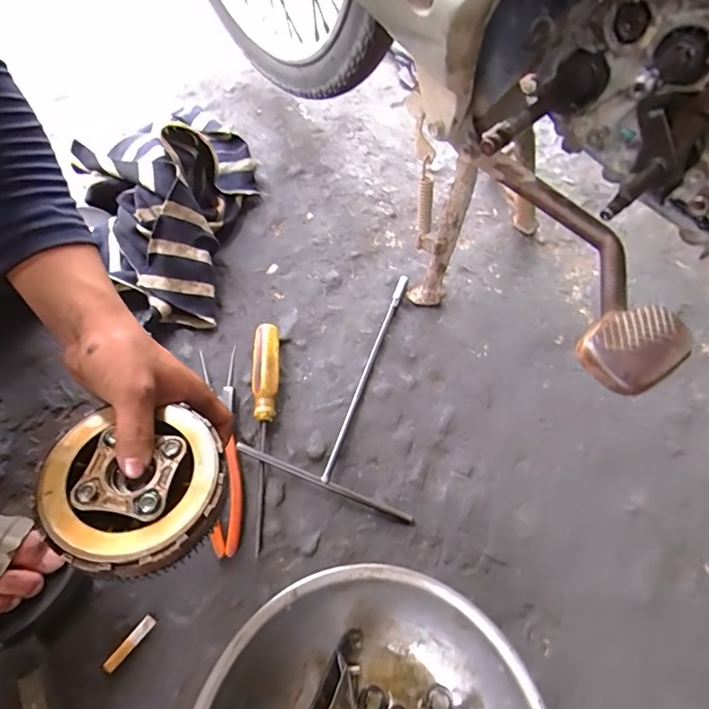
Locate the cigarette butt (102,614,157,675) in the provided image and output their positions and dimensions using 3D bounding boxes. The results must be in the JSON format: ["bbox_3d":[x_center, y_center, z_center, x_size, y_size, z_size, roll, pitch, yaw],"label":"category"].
[{"bbox_3d":[-0.203,0.260,0.387,0.012,0.004,0.049,36,66,15],"label":"cigarette butt"}]

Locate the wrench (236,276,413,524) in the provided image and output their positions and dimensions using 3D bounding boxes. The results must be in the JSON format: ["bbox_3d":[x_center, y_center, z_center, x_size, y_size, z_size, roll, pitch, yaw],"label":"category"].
[{"bbox_3d":[0.017,0.019,0.509,0.188,0.021,0.285,20,63,8],"label":"wrench"}]

